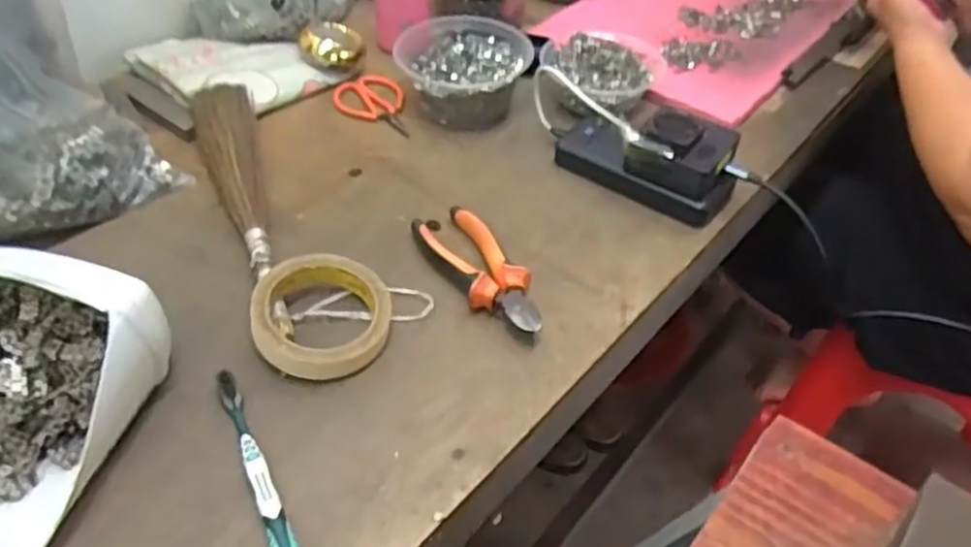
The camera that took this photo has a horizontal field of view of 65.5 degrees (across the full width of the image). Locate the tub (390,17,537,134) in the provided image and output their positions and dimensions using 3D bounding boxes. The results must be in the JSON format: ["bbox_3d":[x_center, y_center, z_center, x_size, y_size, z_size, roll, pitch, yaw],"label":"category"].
[{"bbox_3d":[-0.019,-0.206,0.770,0.123,0.060,0.120,0,44,0],"label":"tub"}]

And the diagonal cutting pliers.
[{"bbox_3d":[-0.008,-0.009,0.600,0.050,0.025,0.166,-22,48,-22],"label":"diagonal cutting pliers"}]

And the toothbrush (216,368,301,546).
[{"bbox_3d":[-0.136,0.127,0.458,0.016,0.014,0.180,-20,47,-20],"label":"toothbrush"}]

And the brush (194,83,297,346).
[{"bbox_3d":[-0.210,-0.069,0.639,0.050,0.028,0.317,-13,45,-14],"label":"brush"}]

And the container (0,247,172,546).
[{"bbox_3d":[-0.300,0.073,0.462,0.151,0.082,0.171,12,45,12],"label":"container"}]

